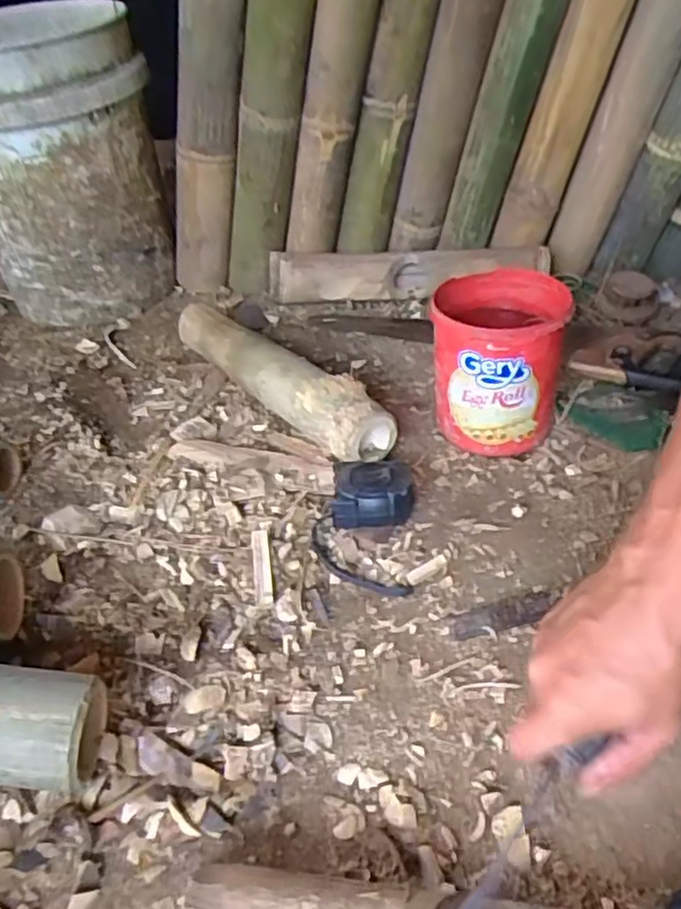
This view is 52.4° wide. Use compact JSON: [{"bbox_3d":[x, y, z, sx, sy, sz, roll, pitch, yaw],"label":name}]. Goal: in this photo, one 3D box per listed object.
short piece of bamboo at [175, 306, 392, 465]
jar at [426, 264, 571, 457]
[{"bbox_3d":[-0.082,-0.093,0.828,0.067,0.072,0.353,-32,48,-29],"label":"short piece of bamboo"},{"bbox_3d":[0.169,-0.101,0.761,0.136,0.157,0.138,5,41,10],"label":"jar"}]

